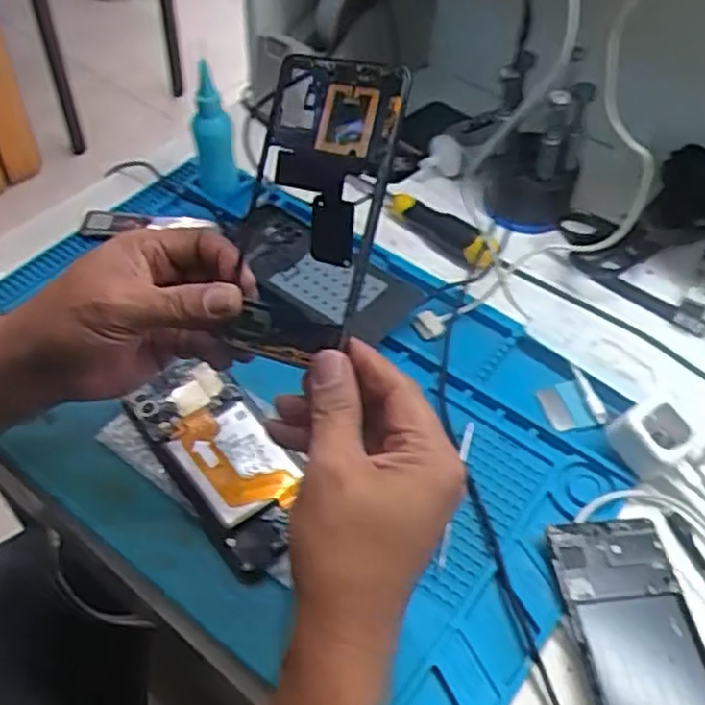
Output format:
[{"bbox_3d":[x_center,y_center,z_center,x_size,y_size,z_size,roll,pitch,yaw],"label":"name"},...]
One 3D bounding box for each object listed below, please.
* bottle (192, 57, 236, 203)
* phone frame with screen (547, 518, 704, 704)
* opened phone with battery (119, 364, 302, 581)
[{"bbox_3d":[-0.127,-0.191,0.665,0.038,0.110,0.041,3,51,-1],"label":"bottle"},{"bbox_3d":[0.167,0.174,0.427,0.072,0.013,0.161,-4,51,-7],"label":"phone frame with screen"},{"bbox_3d":[-0.087,0.070,0.499,0.069,0.016,0.162,-29,58,-24],"label":"opened phone with battery"}]

